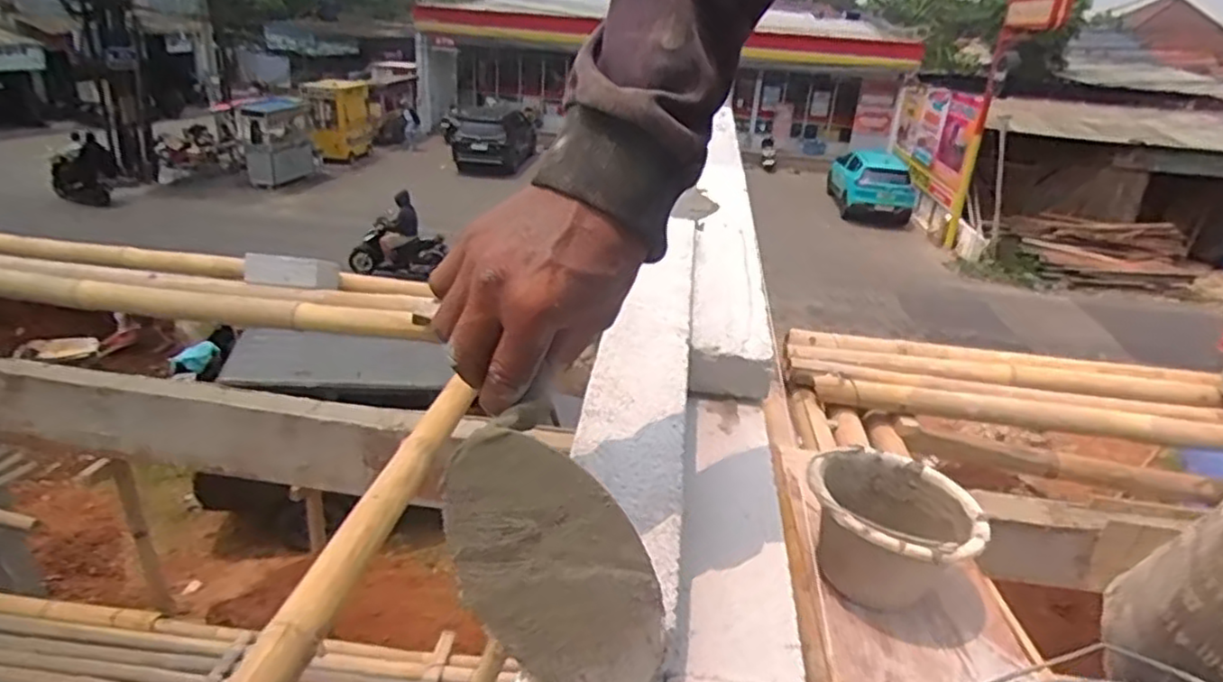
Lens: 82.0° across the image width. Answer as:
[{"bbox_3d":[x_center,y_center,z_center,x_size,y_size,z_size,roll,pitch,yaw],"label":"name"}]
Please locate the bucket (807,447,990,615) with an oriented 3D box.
[{"bbox_3d":[0.434,0.296,1.113,0.250,0.153,0.258,4,25,-2],"label":"bucket"}]

